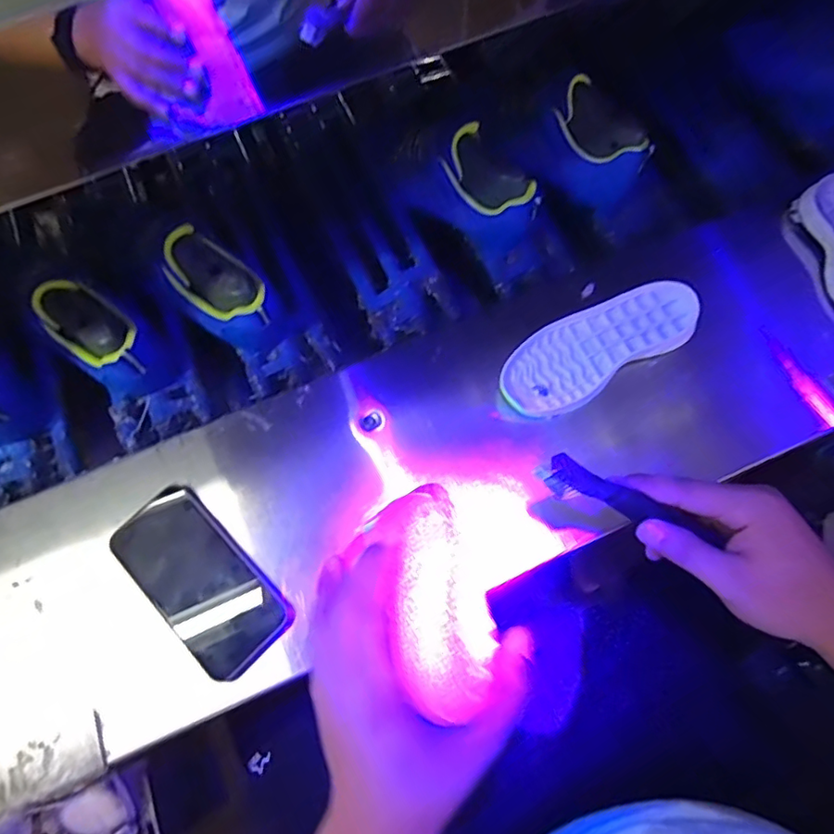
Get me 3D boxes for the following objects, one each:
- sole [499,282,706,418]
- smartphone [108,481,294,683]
[{"bbox_3d":[0.166,-0.067,0.530,0.194,0.020,0.077,-30,71,-8],"label":"sole"},{"bbox_3d":[-0.182,0.133,0.479,0.077,0.015,0.164,-39,72,-24],"label":"smartphone"}]

